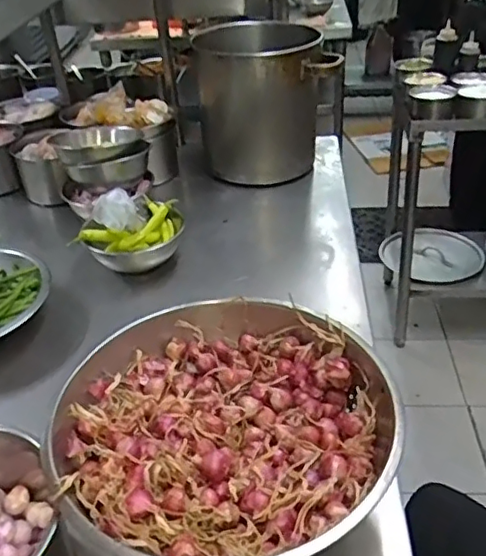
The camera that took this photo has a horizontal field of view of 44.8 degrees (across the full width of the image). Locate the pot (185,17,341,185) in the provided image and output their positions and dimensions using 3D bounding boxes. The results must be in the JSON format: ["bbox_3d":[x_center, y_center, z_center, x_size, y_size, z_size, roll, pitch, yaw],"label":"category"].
[{"bbox_3d":[0.048,-0.382,1.246,0.274,0.255,0.254,-1,36,3],"label":"pot"}]

